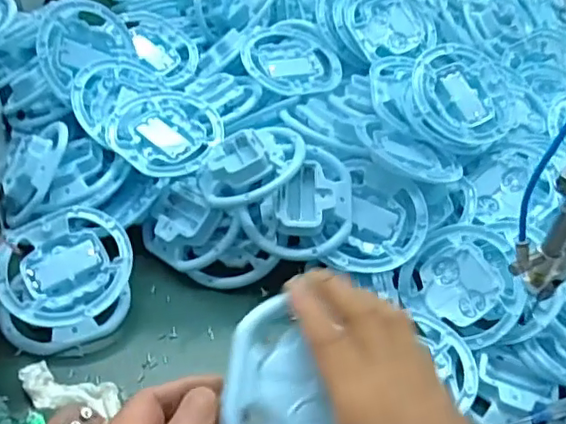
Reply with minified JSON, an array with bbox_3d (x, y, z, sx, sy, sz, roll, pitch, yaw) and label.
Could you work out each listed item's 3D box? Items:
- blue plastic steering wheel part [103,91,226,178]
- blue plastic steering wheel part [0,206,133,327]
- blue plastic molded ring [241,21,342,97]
[{"bbox_3d":[-0.111,-0.071,0.564,0.102,0.032,0.106,-4,45,-10],"label":"blue plastic steering wheel part"},{"bbox_3d":[-0.179,0.045,0.493,0.100,0.023,0.098,-13,63,-16],"label":"blue plastic steering wheel part"},{"bbox_3d":[0.009,-0.163,0.626,0.101,0.026,0.098,3,44,-3],"label":"blue plastic molded ring"}]

